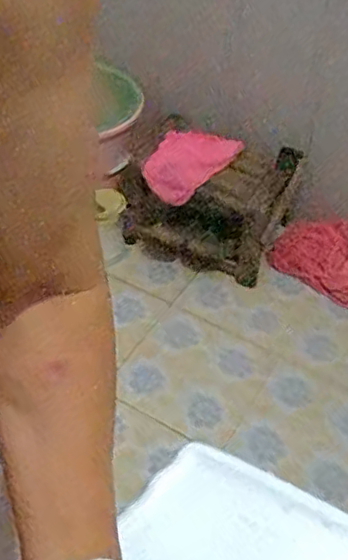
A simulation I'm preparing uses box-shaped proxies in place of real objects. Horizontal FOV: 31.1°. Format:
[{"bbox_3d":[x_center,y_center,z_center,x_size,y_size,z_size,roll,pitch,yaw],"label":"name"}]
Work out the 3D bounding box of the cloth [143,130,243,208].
[{"bbox_3d":[0.033,-0.298,1.558,0.148,0.235,0.037,47,20,-8],"label":"cloth"}]

